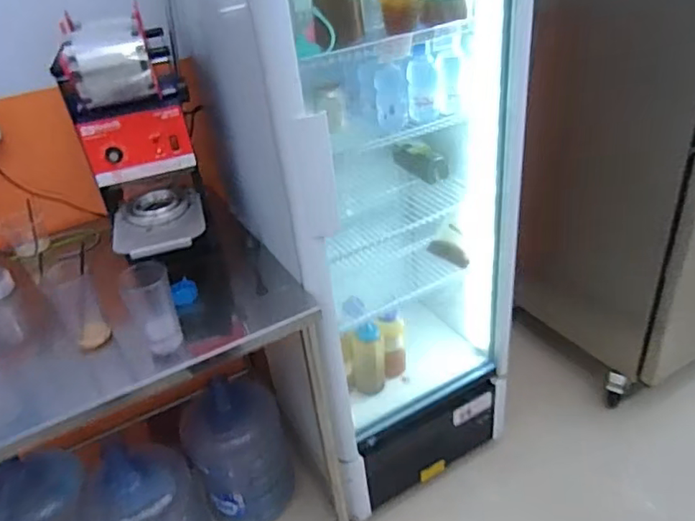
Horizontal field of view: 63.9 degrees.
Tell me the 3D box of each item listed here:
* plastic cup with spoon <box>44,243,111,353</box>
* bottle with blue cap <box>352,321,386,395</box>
[{"bbox_3d":[-0.478,0.079,1.005,0.072,0.161,0.071,-5,34,3],"label":"plastic cup with spoon"},{"bbox_3d":[0.056,0.267,1.464,0.087,0.196,0.095,-5,34,2],"label":"bottle with blue cap"}]

